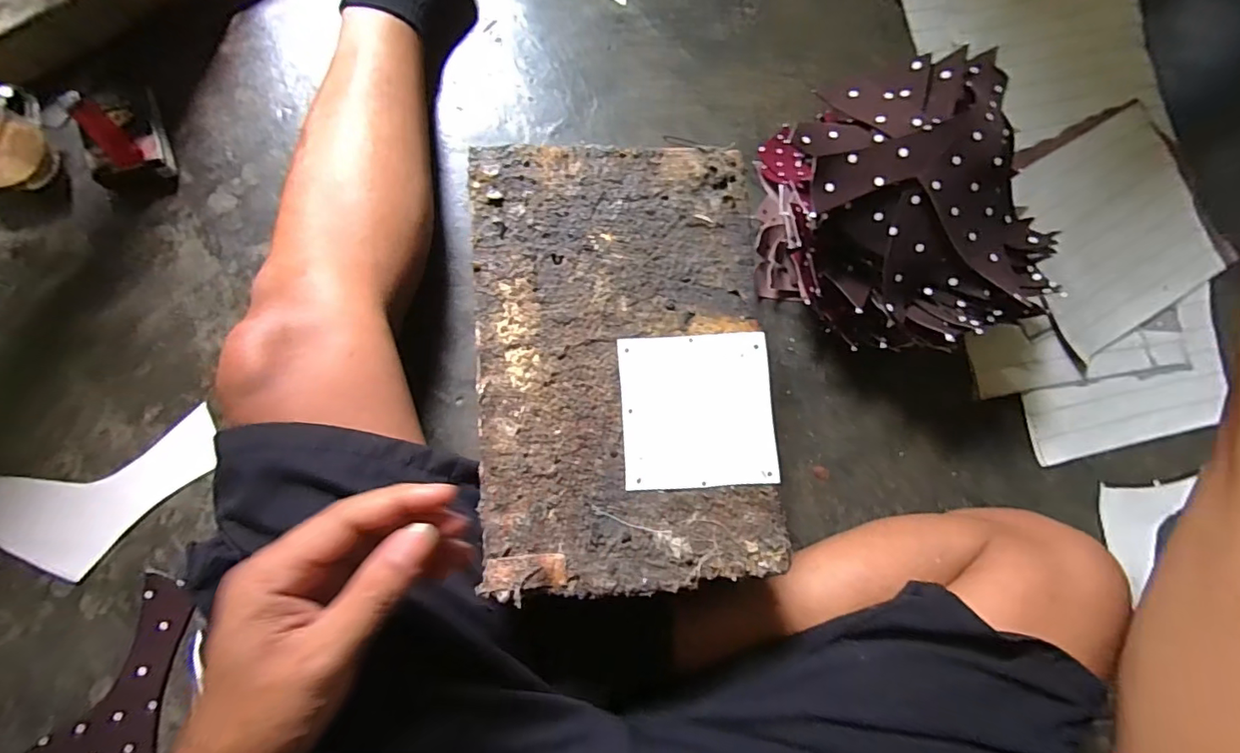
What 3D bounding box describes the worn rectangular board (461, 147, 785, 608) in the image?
[{"bbox_3d":[0.003,-0.014,0.352,0.191,0.012,0.295,-2,83,-6],"label":"worn rectangular board"}]

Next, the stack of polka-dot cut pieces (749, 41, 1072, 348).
[{"bbox_3d":[0.248,-0.149,0.481,0.202,0.152,0.238,-6,83,-6],"label":"stack of polka-dot cut pieces"}]

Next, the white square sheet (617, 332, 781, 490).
[{"bbox_3d":[0.052,0.022,0.350,0.100,0.006,0.099,-2,83,-6],"label":"white square sheet"}]

